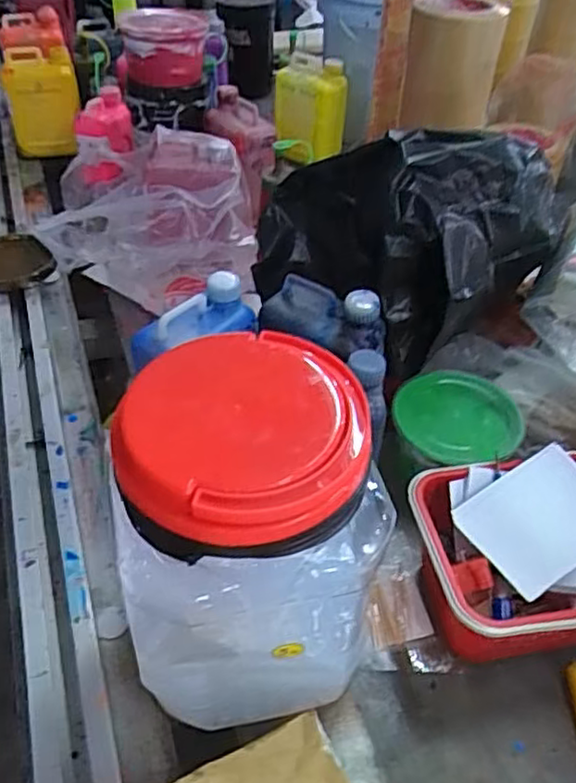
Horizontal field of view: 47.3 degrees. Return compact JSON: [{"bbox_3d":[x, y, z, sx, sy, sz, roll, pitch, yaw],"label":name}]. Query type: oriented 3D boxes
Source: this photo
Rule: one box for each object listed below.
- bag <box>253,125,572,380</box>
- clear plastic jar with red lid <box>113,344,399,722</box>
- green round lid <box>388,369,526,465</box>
[{"bbox_3d":[0.102,-0.136,0.610,0.274,0.180,0.136,8,44,6],"label":"bag"},{"bbox_3d":[-0.020,0.095,0.418,0.143,0.225,0.136,1,44,-1],"label":"clear plastic jar with red lid"},{"bbox_3d":[0.152,0.024,0.595,0.112,0.016,0.106,1,44,-1],"label":"green round lid"}]

